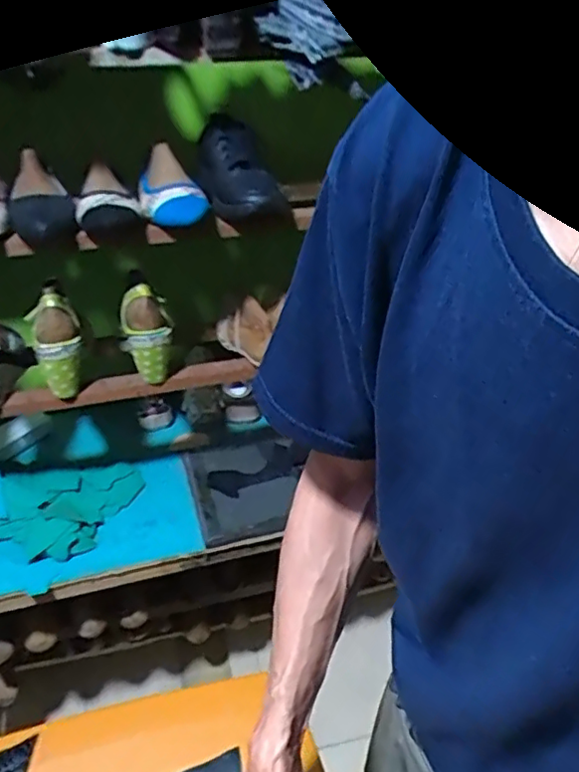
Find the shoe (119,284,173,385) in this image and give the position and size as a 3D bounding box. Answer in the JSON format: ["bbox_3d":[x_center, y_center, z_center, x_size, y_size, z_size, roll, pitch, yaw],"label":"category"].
[{"bbox_3d":[-0.214,-0.079,0.909,0.073,0.137,0.070,-6,34,-9],"label":"shoe"}]

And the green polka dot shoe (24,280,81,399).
[{"bbox_3d":[-0.336,-0.065,0.872,0.068,0.169,0.070,-7,8,-11],"label":"green polka dot shoe"}]

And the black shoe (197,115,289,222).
[{"bbox_3d":[-0.083,-0.319,0.872,0.084,0.075,0.210,-15,58,-21],"label":"black shoe"}]

